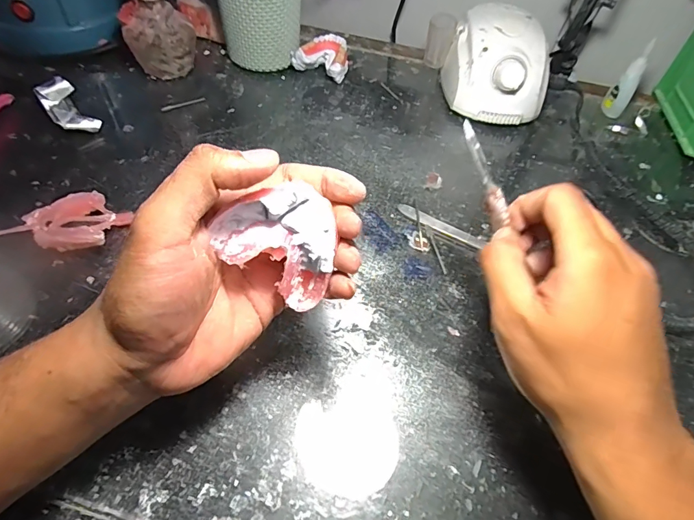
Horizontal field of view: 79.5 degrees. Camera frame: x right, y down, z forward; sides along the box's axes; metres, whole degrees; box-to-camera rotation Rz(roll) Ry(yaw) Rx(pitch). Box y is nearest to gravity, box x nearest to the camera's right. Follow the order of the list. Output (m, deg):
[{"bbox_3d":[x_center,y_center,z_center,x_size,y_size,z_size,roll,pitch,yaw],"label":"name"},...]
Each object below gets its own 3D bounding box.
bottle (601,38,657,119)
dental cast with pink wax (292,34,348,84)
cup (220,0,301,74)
[{"bbox_3d":[0.325,-0.205,0.480,0.018,0.083,0.024,8,53,1],"label":"bottle"},{"bbox_3d":[-0.026,-0.247,0.511,0.060,0.035,0.054,23,54,12],"label":"dental cast with pink wax"},{"bbox_3d":[-0.103,-0.291,0.489,0.091,0.112,0.093,-12,55,-14],"label":"cup"}]

